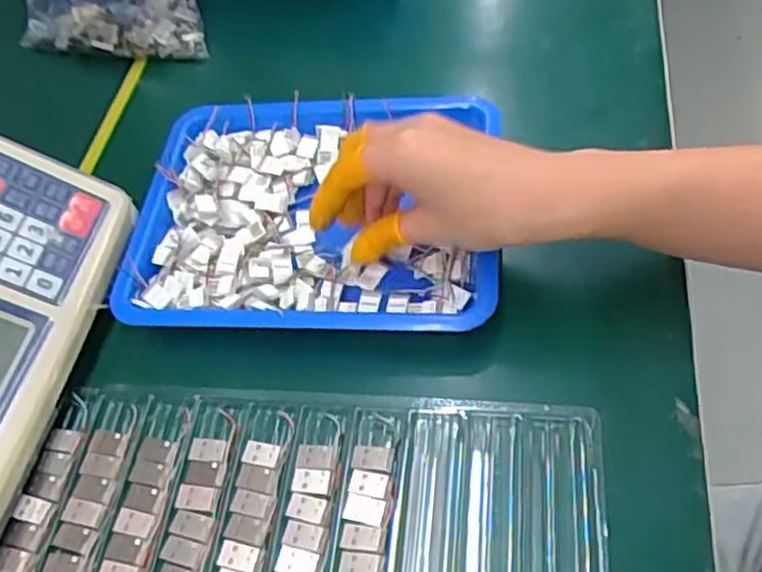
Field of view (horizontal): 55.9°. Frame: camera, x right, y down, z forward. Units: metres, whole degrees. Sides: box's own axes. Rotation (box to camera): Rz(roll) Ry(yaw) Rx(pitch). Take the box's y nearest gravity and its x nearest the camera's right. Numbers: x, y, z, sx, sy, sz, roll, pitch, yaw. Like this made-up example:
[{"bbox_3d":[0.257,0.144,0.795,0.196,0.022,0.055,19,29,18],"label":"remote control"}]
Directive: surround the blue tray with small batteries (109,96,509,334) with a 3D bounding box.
[{"bbox_3d":[-0.040,-0.047,0.430,0.211,0.030,0.169,2,54,7],"label":"blue tray with small batteries"}]

